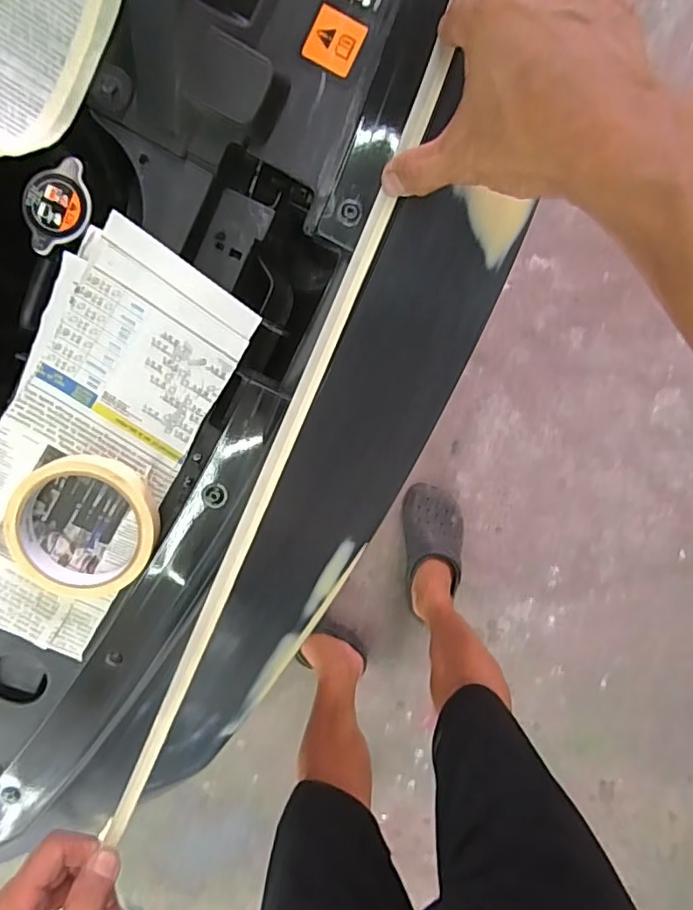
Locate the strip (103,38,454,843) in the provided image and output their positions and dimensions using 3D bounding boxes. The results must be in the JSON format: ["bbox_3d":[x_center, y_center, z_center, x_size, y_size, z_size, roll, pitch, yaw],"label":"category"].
[{"bbox_3d":[-0.051,0.011,0.372,0.016,0.008,0.553,23,95,-7],"label":"strip"}]

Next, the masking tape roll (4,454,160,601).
[{"bbox_3d":[-0.177,0.053,0.379,0.092,0.021,0.104,15,98,-1],"label":"masking tape roll"}]

